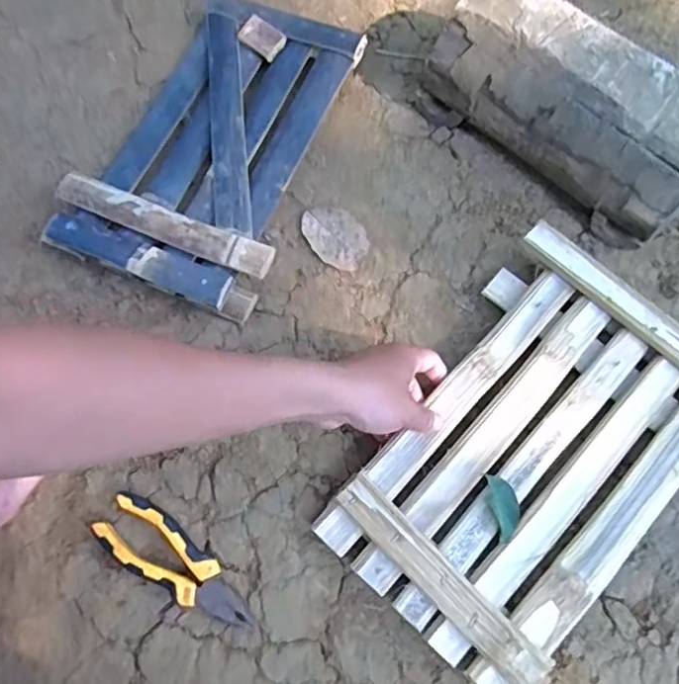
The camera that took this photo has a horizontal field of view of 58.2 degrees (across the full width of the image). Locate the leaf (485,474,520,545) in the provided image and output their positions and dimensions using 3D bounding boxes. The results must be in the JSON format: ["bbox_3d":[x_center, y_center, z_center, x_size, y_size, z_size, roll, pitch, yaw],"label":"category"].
[{"bbox_3d":[0.137,0.136,0.503,0.024,0.007,0.053,-13,71,-5],"label":"leaf"}]

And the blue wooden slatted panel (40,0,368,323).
[{"bbox_3d":[-0.130,-0.213,0.640,0.211,0.040,0.344,20,71,6],"label":"blue wooden slatted panel"}]

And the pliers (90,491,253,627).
[{"bbox_3d":[-0.133,0.182,0.497,0.143,0.030,0.048,35,74,11],"label":"pliers"}]

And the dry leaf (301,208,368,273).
[{"bbox_3d":[-0.003,-0.107,0.622,0.054,0.006,0.077,-34,74,-12],"label":"dry leaf"}]

